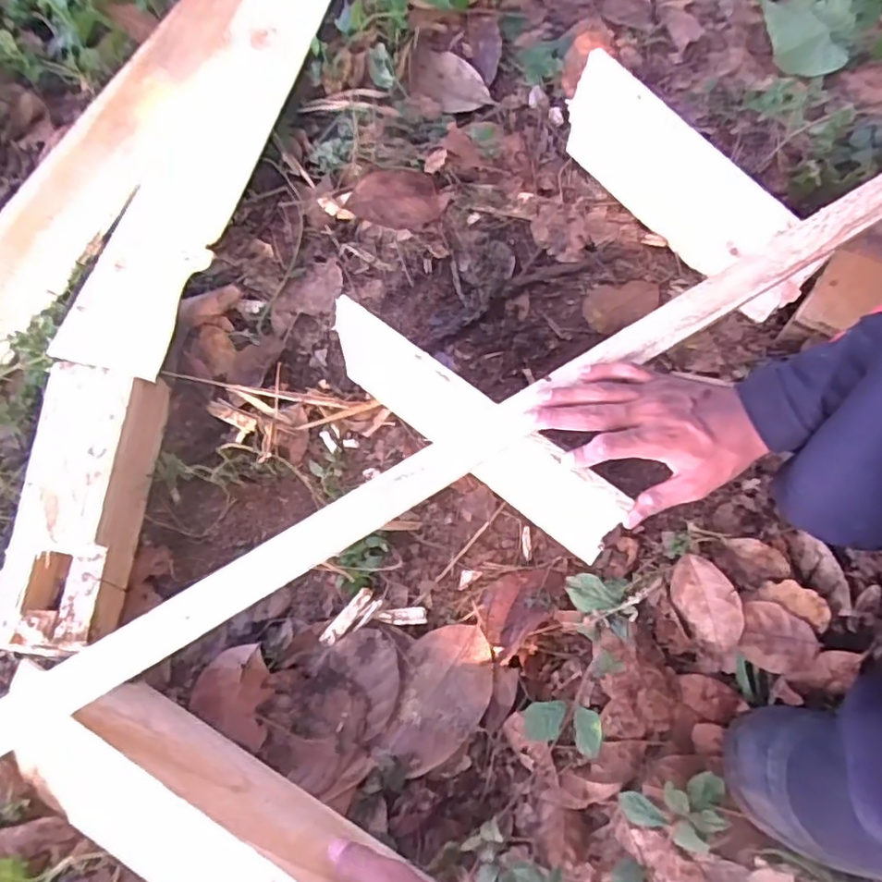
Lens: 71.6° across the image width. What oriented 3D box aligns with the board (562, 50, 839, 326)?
[{"bbox_3d":[0.243,-0.257,0.623,0.015,0.131,0.302,-36,72,-11],"label":"board"}]

